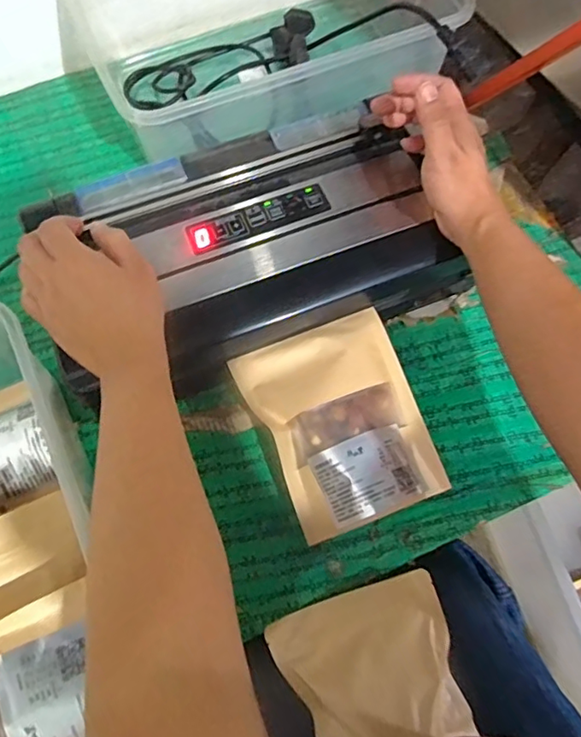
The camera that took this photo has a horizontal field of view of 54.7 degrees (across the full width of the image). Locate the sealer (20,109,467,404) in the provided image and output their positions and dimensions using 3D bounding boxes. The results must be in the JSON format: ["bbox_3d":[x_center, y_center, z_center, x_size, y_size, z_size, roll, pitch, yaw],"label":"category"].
[{"bbox_3d":[-0.033,-0.109,0.523,0.342,0.090,0.196,-21,69,-7],"label":"sealer"}]

